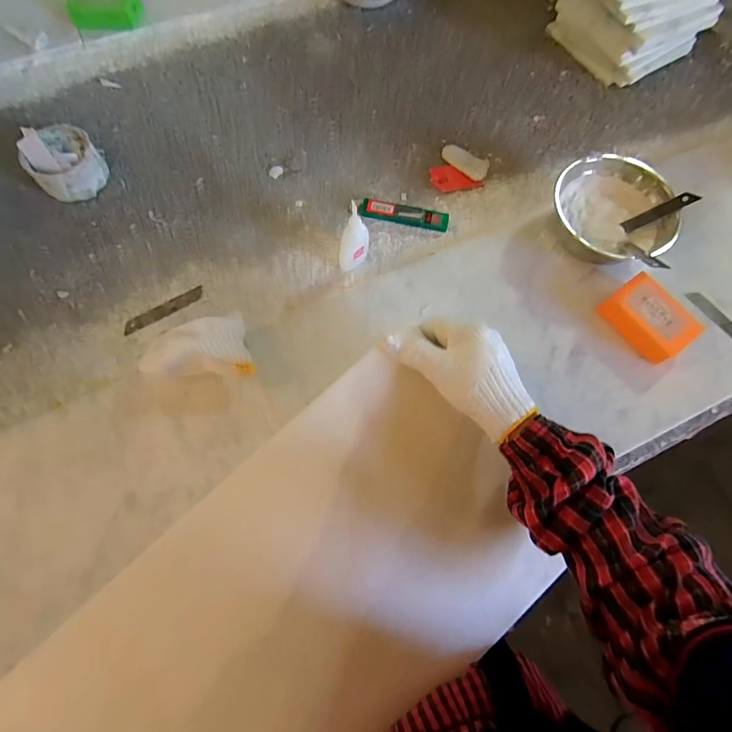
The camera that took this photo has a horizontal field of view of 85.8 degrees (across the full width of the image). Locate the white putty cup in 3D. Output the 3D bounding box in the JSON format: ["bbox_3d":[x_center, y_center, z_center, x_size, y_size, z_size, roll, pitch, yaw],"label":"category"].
[{"bbox_3d":[-0.391,-0.267,0.505,0.083,0.062,0.088,1,71,-2],"label":"white putty cup"}]

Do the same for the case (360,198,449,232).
[{"bbox_3d":[0.051,-0.198,0.518,0.114,0.014,0.025,10,71,1],"label":"case"}]

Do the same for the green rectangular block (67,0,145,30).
[{"bbox_3d":[-0.407,-0.558,0.613,0.107,0.040,0.066,-4,71,-4],"label":"green rectangular block"}]

